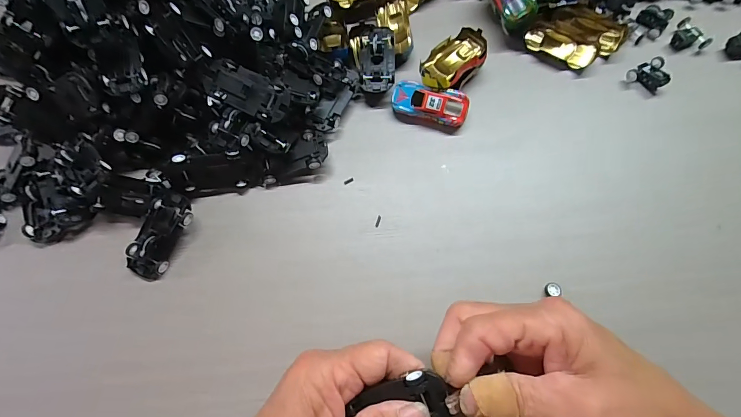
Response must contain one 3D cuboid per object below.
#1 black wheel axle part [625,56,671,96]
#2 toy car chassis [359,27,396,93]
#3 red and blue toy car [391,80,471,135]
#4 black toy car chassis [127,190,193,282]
[{"bbox_3d":[0.245,-0.116,0.326,0.031,0.017,0.029,-36,73,-12],"label":"black wheel axle part"},{"bbox_3d":[0.006,-0.130,0.320,0.030,0.013,0.063,0,69,1],"label":"toy car chassis"},{"bbox_3d":[0.049,-0.087,0.310,0.062,0.018,0.028,16,70,7],"label":"red and blue toy car"},{"bbox_3d":[-0.156,0.020,0.278,0.031,0.016,0.064,24,71,10],"label":"black toy car chassis"}]

